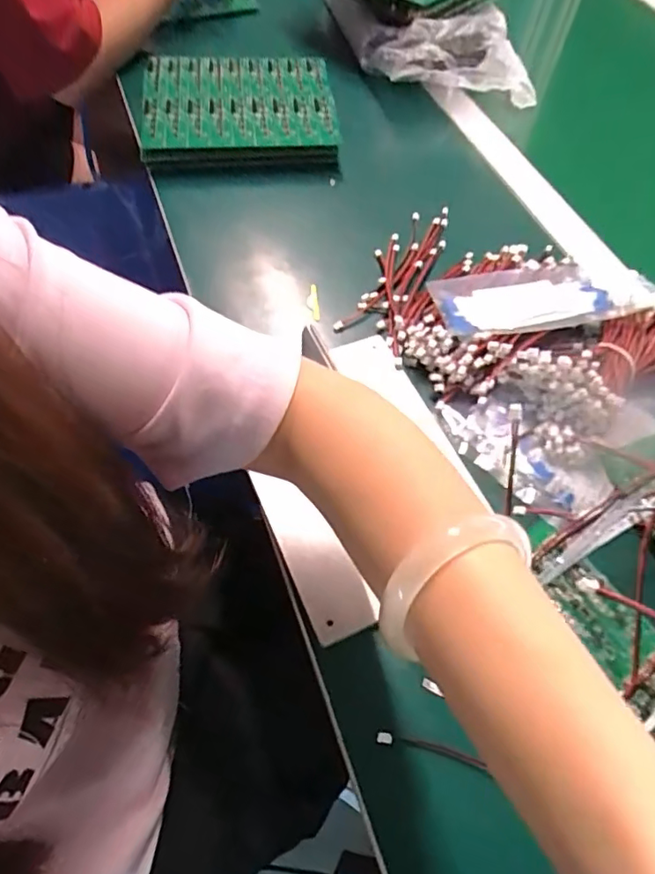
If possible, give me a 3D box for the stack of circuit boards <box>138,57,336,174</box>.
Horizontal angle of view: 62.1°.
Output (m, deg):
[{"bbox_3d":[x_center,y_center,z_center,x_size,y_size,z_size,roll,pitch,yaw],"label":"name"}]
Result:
[{"bbox_3d":[-0.096,-0.355,0.590,0.197,0.029,0.185,-5,59,-7],"label":"stack of circuit boards"}]

